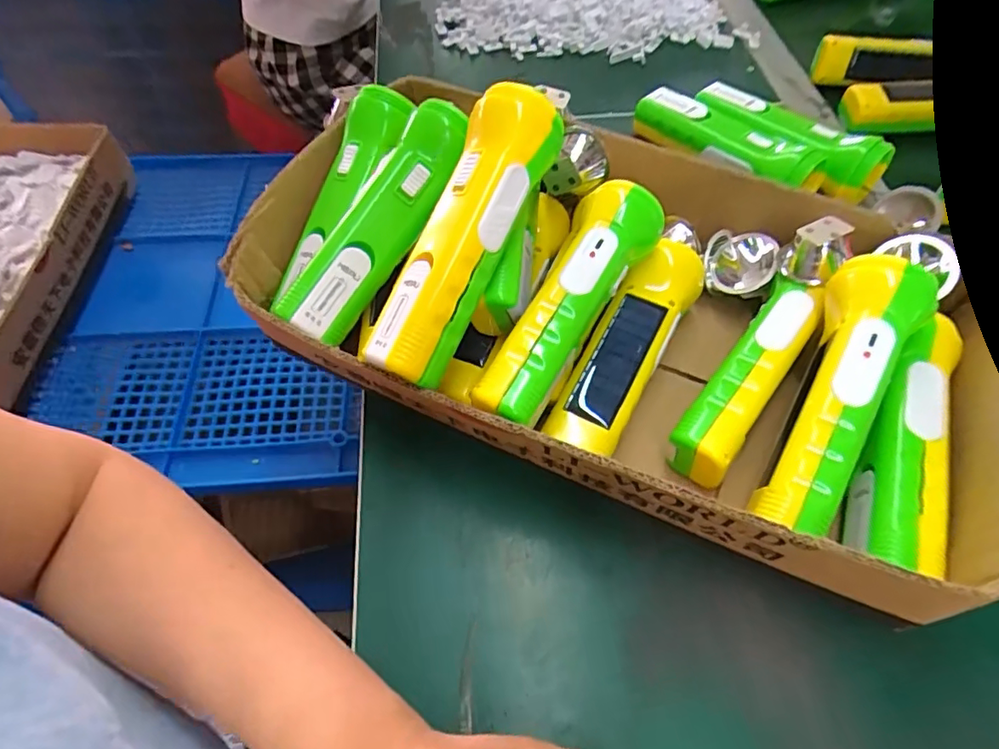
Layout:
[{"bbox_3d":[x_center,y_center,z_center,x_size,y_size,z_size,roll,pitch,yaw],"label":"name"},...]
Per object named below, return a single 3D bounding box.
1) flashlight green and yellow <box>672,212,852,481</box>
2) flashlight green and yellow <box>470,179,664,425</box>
[{"bbox_3d":[0.152,-0.016,0.321,0.035,0.031,0.174,31,74,18],"label":"flashlight green and yellow"},{"bbox_3d":[0.039,-0.039,0.314,0.044,0.057,0.156,26,60,15],"label":"flashlight green and yellow"}]

